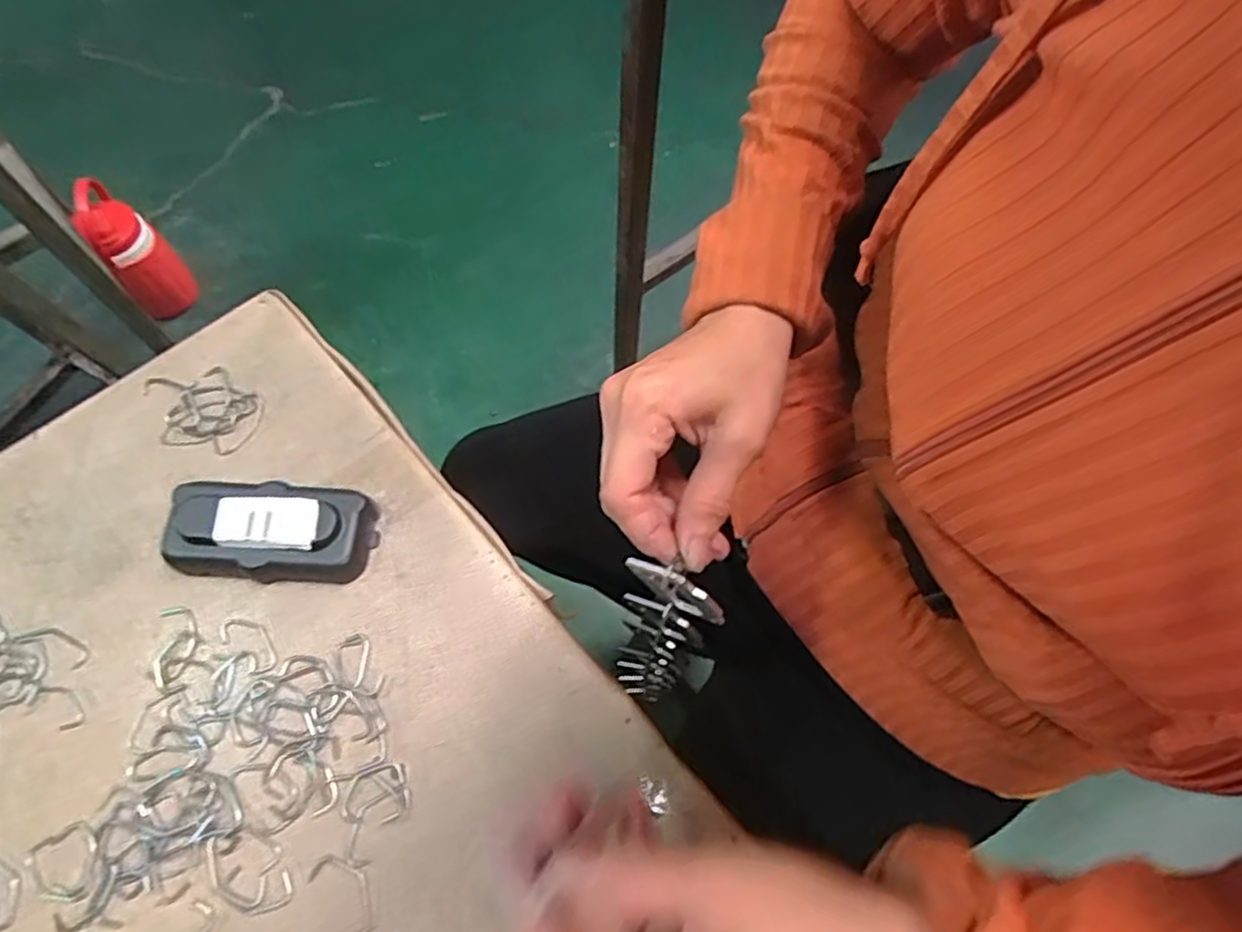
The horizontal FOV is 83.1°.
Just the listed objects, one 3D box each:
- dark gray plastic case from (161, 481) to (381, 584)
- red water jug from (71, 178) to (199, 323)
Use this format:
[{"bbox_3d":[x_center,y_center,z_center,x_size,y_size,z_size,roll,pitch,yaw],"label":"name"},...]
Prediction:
[{"bbox_3d":[-0.188,0.034,0.375,0.103,0.027,0.050,5,68,1],"label":"dark gray plastic case"},{"bbox_3d":[-0.857,-0.372,1.243,0.092,0.259,0.108,43,72,15],"label":"red water jug"}]

